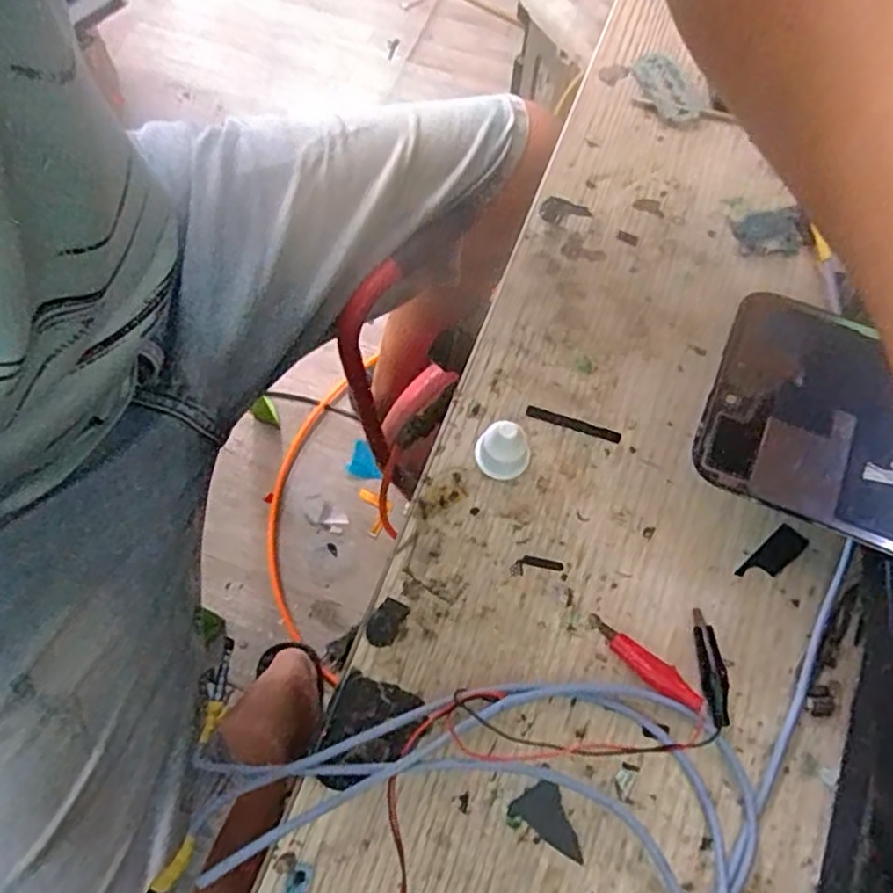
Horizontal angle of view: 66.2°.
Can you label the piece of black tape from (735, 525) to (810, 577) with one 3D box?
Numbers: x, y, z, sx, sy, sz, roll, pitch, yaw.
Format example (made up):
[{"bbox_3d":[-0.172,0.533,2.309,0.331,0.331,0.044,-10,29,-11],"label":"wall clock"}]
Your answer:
[{"bbox_3d":[0.116,0.039,0.241,0.027,0.004,0.011,-40,75,-14],"label":"piece of black tape"}]

